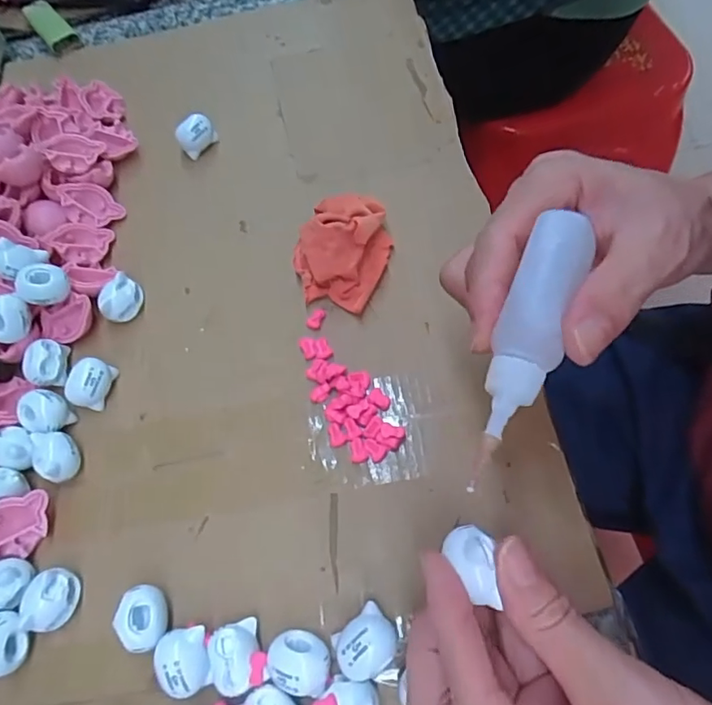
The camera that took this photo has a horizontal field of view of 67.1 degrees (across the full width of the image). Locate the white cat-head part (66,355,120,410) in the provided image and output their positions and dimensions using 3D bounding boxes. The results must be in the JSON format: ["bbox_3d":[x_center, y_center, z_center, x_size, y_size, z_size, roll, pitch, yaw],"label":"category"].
[{"bbox_3d":[-0.144,0.016,0.288,0.019,0.017,0.025,10,65,6],"label":"white cat-head part"}]

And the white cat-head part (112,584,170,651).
[{"bbox_3d":[-0.092,0.117,0.236,0.020,0.020,0.025,-19,66,-8],"label":"white cat-head part"}]

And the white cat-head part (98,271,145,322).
[{"bbox_3d":[-0.133,-0.030,0.306,0.015,0.021,0.025,27,71,18],"label":"white cat-head part"}]

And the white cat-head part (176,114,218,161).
[{"bbox_3d":[-0.106,-0.142,0.355,0.016,0.024,0.023,32,72,19],"label":"white cat-head part"}]

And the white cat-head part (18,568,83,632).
[{"bbox_3d":[-0.137,0.111,0.241,0.018,0.016,0.026,7,65,4],"label":"white cat-head part"}]

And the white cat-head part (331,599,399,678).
[{"bbox_3d":[0.004,0.120,0.220,0.025,0.021,0.021,-37,69,-16],"label":"white cat-head part"}]

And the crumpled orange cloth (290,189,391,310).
[{"bbox_3d":[-0.007,-0.062,0.301,0.049,0.030,0.064,23,67,11],"label":"crumpled orange cloth"}]

